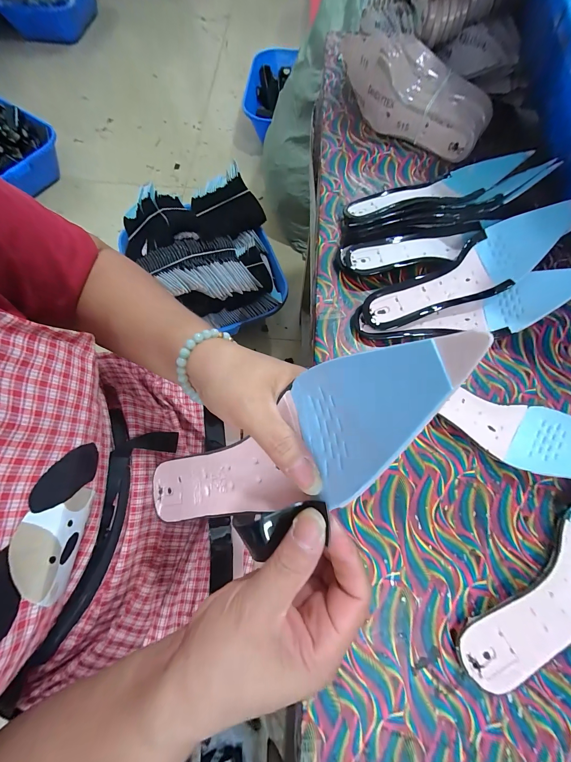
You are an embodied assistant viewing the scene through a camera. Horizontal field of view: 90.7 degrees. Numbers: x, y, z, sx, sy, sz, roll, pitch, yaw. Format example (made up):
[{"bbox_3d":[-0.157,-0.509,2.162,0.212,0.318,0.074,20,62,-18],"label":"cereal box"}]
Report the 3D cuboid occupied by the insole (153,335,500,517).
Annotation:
[{"bbox_3d":[-0.013,0.050,0.181,0.031,0.258,0.068,2,62,-48],"label":"insole"}]

